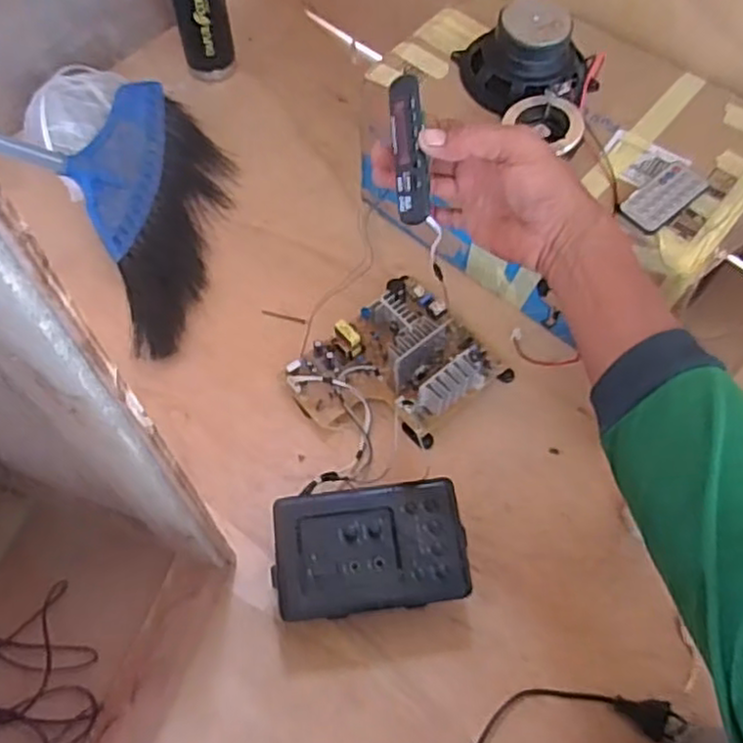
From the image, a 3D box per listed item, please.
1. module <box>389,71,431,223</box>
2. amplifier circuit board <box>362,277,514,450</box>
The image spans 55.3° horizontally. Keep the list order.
[{"bbox_3d":[0.030,-0.155,0.500,0.027,0.016,0.102,-6,89,38],"label":"module"},{"bbox_3d":[0.053,-0.028,0.746,0.130,0.079,0.161,-34,65,-15],"label":"amplifier circuit board"}]

